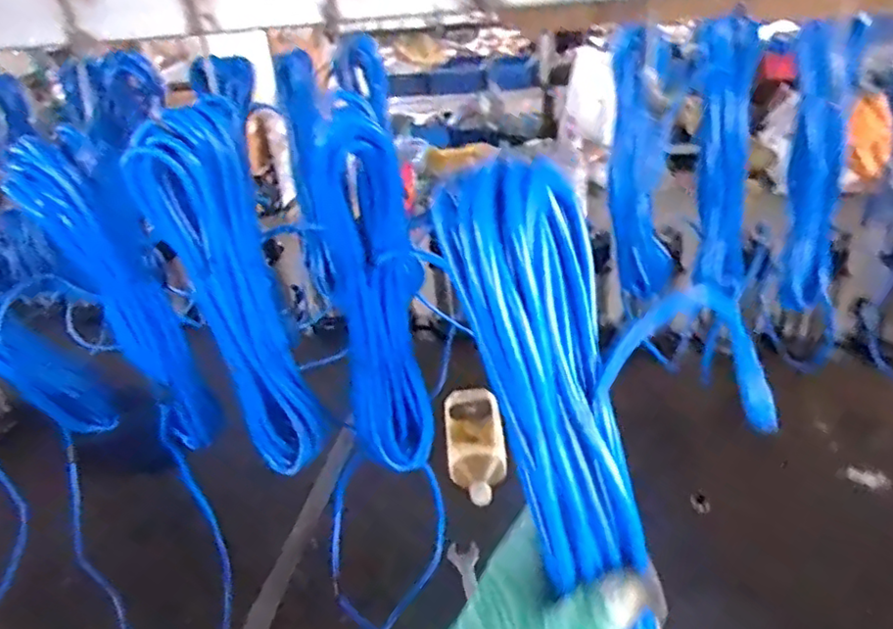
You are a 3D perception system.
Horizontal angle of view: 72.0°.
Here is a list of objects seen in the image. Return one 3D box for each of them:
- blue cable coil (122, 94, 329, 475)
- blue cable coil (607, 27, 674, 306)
[{"bbox_3d":[-0.185,-0.006,0.554,0.090,0.342,0.052,-19,35,-18],"label":"blue cable coil"},{"bbox_3d":[0.245,-0.174,0.763,0.080,0.314,0.034,7,36,21],"label":"blue cable coil"}]

